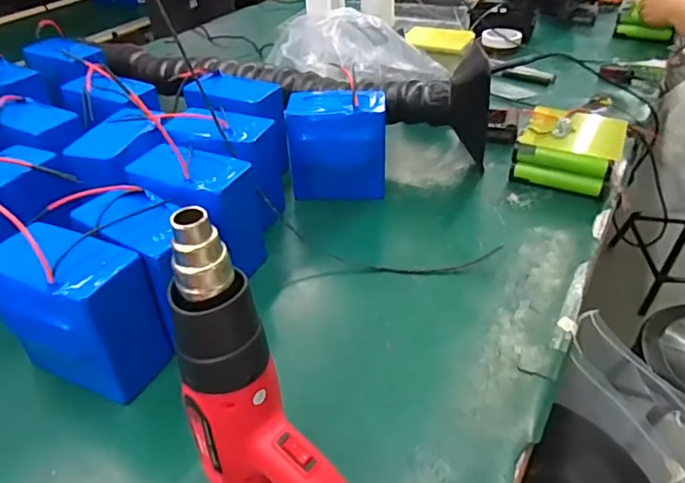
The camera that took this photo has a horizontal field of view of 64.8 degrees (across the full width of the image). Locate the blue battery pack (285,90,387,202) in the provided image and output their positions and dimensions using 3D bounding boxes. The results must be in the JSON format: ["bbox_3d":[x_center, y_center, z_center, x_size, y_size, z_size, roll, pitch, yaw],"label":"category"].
[{"bbox_3d":[-0.010,-0.145,0.811,0.142,0.143,0.083,-5,38,-6],"label":"blue battery pack"}]

